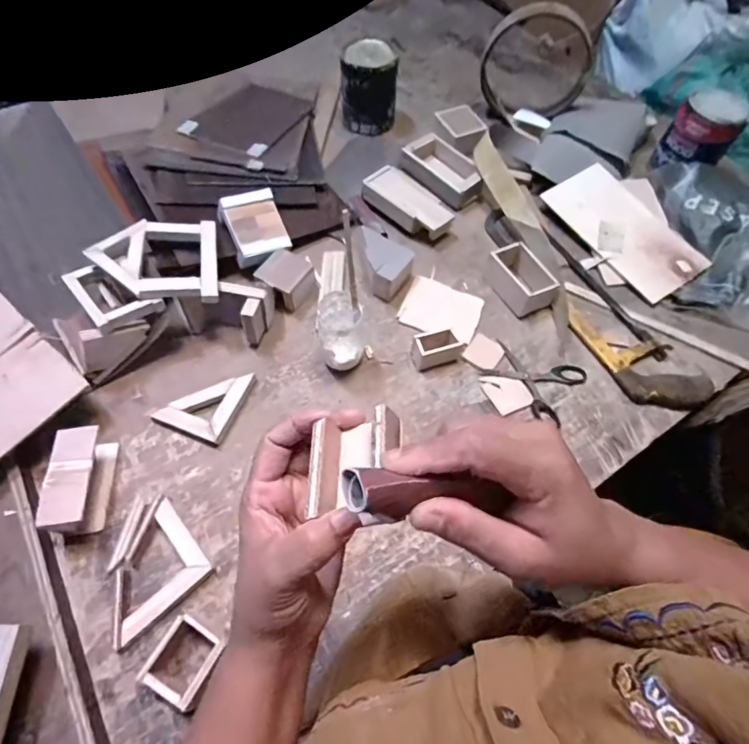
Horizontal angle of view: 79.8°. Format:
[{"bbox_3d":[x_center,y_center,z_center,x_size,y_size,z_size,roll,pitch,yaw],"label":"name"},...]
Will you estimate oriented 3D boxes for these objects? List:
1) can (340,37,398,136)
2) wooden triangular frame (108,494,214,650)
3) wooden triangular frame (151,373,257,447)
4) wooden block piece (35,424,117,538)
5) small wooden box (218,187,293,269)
[{"bbox_3d":[-0.012,-0.537,0.861,0.105,0.131,0.115,-1,59,-2],"label":"can"},{"bbox_3d":[-0.255,0.210,0.495,0.107,0.021,0.122,-37,66,-20],"label":"wooden triangular frame"},{"bbox_3d":[-0.225,0.037,0.597,0.094,0.018,0.103,18,61,9],"label":"wooden triangular frame"},{"bbox_3d":[-0.343,0.126,0.519,0.052,0.055,0.110,-4,59,-3],"label":"wooden block piece"},{"bbox_3d":[-0.183,-0.224,0.689,0.089,0.039,0.103,-28,101,-27],"label":"small wooden box"}]

